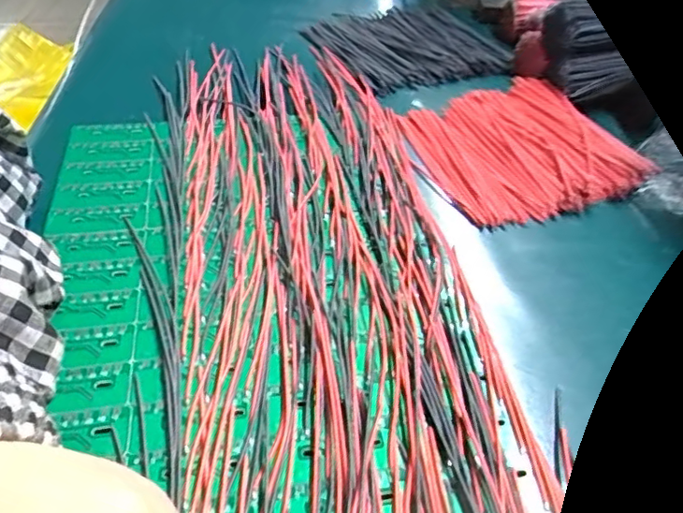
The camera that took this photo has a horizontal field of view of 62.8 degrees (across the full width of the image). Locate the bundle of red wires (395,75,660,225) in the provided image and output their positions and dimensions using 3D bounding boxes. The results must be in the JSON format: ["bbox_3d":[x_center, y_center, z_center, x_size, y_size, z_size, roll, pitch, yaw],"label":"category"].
[{"bbox_3d":[0.103,-0.070,0.335,0.111,0.014,0.114,-13,47,-16],"label":"bundle of red wires"}]

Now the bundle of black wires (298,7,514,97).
[{"bbox_3d":[0.049,-0.168,0.436,0.117,0.011,0.127,-18,49,-21],"label":"bundle of black wires"}]

